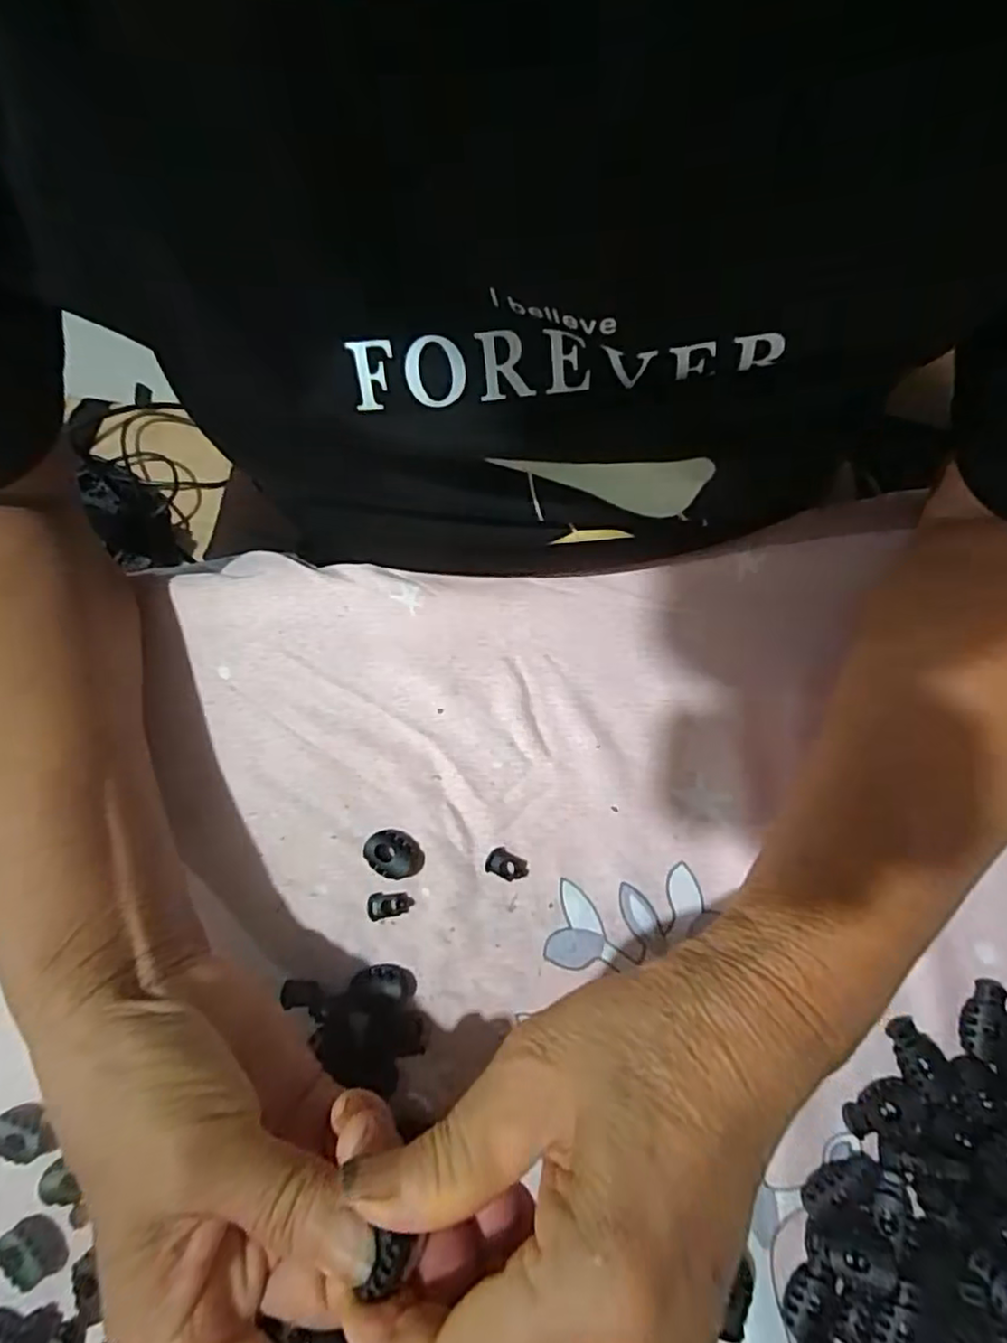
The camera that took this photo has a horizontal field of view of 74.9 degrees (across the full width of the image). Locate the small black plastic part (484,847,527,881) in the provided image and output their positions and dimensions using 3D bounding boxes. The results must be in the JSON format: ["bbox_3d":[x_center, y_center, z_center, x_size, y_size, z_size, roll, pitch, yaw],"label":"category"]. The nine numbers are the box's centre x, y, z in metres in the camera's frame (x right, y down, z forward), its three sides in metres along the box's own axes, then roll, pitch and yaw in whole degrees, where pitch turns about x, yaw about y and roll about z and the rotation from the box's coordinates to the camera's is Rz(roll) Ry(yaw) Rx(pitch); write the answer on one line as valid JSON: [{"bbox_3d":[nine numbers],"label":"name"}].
[{"bbox_3d":[0.002,0.082,0.278,0.018,0.007,0.011,22,79,6],"label":"small black plastic part"}]

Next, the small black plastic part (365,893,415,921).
[{"bbox_3d":[-0.048,0.098,0.275,0.019,0.005,0.010,-9,78,-1],"label":"small black plastic part"}]

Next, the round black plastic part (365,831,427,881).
[{"bbox_3d":[-0.046,0.078,0.278,0.024,0.008,0.018,21,79,5],"label":"round black plastic part"}]

